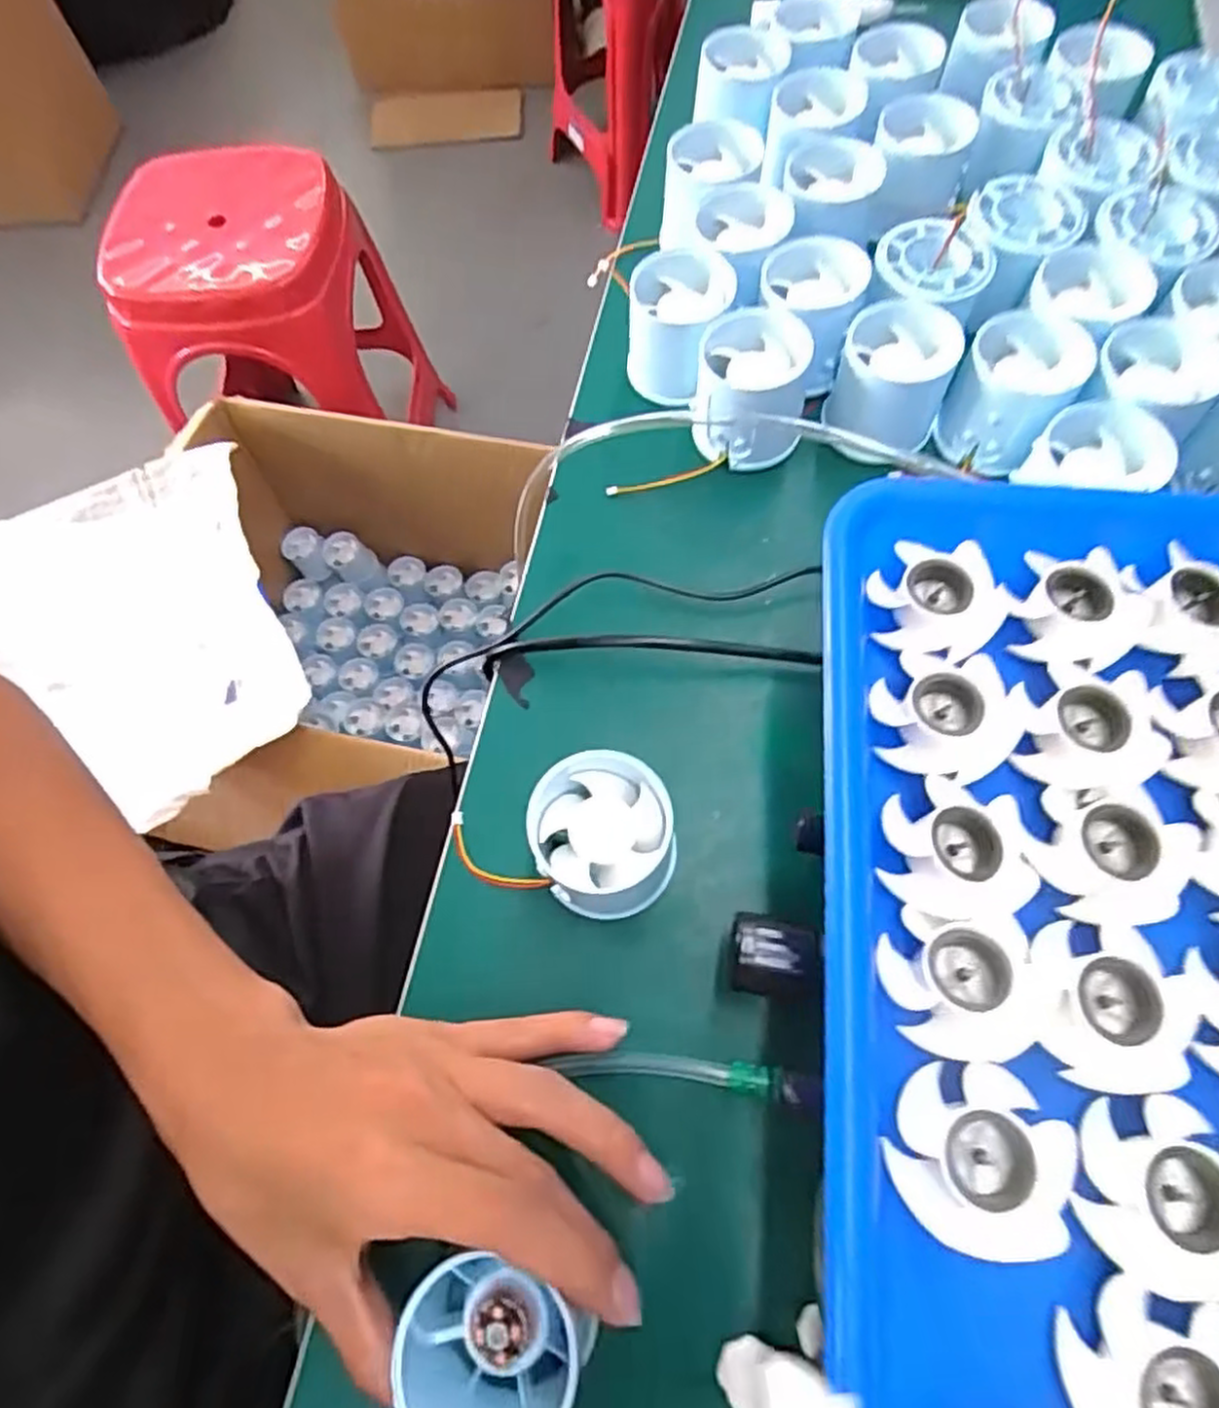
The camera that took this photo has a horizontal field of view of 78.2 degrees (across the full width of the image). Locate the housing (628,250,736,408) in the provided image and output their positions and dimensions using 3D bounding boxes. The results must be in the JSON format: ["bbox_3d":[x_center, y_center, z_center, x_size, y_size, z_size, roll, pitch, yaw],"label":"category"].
[{"bbox_3d":[0.035,-0.192,0.386,0.052,0.052,0.054,4,67,4],"label":"housing"}]

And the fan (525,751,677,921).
[{"bbox_3d":[-0.003,0.051,0.285,0.053,0.049,0.050,-1,67,2],"label":"fan"}]

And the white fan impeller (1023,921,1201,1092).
[{"bbox_3d":[0.137,0.083,0.209,0.040,0.016,0.042,-1,67,2],"label":"white fan impeller"}]

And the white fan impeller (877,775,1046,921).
[{"bbox_3d":[0.104,0.043,0.226,0.041,0.013,0.041,-2,67,1],"label":"white fan impeller"}]

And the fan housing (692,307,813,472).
[{"bbox_3d":[0.070,-0.152,0.365,0.053,0.047,0.053,6,67,5],"label":"fan housing"}]

